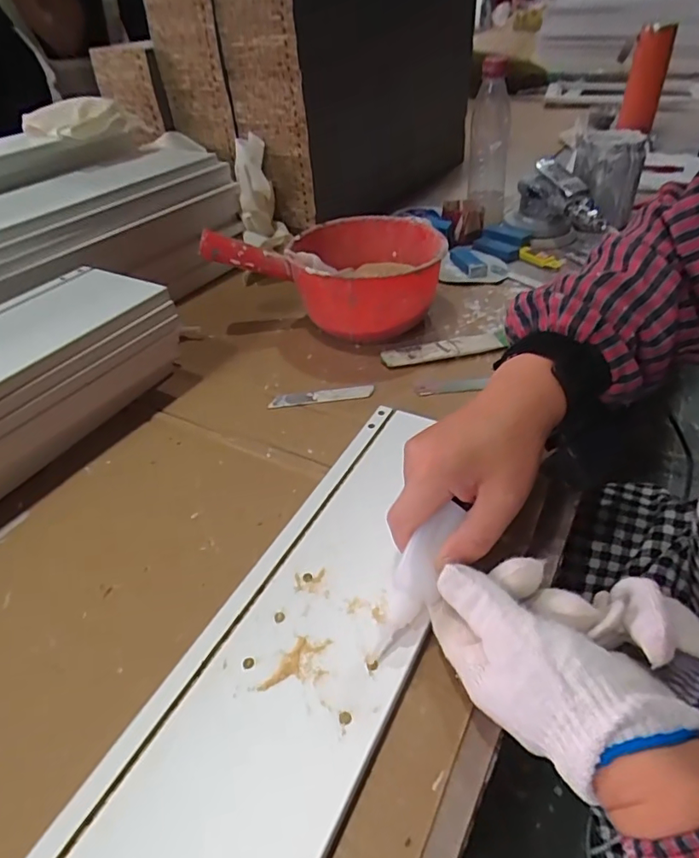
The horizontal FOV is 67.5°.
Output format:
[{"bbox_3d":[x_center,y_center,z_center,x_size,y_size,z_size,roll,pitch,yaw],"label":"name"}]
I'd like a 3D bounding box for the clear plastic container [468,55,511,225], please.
[{"bbox_3d":[0.203,-0.406,0.755,0.055,0.205,0.070,6,41,10],"label":"clear plastic container"}]

